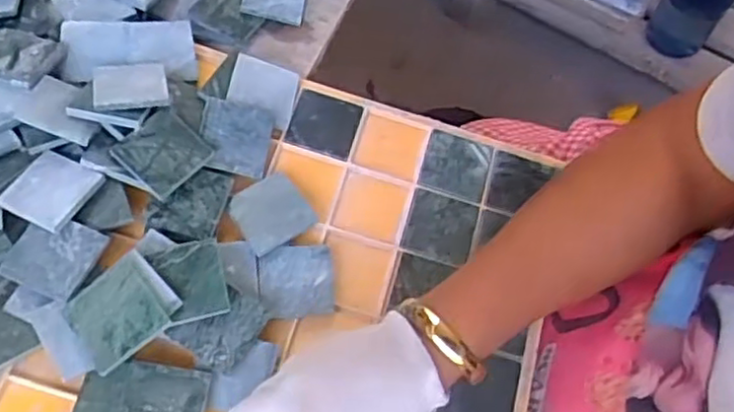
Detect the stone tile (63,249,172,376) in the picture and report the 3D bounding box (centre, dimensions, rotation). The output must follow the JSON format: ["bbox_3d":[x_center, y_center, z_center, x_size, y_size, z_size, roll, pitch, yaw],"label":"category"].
[{"bbox_3d":[-0.150,0.063,0.409,0.054,0.008,0.050,-39,79,-10],"label":"stone tile"}]

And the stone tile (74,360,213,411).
[{"bbox_3d":[-0.137,0.119,0.410,0.075,0.010,0.048,6,64,0],"label":"stone tile"}]

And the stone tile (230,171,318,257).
[{"bbox_3d":[-0.066,0.003,0.472,0.049,0.005,0.049,-30,69,-16],"label":"stone tile"}]

